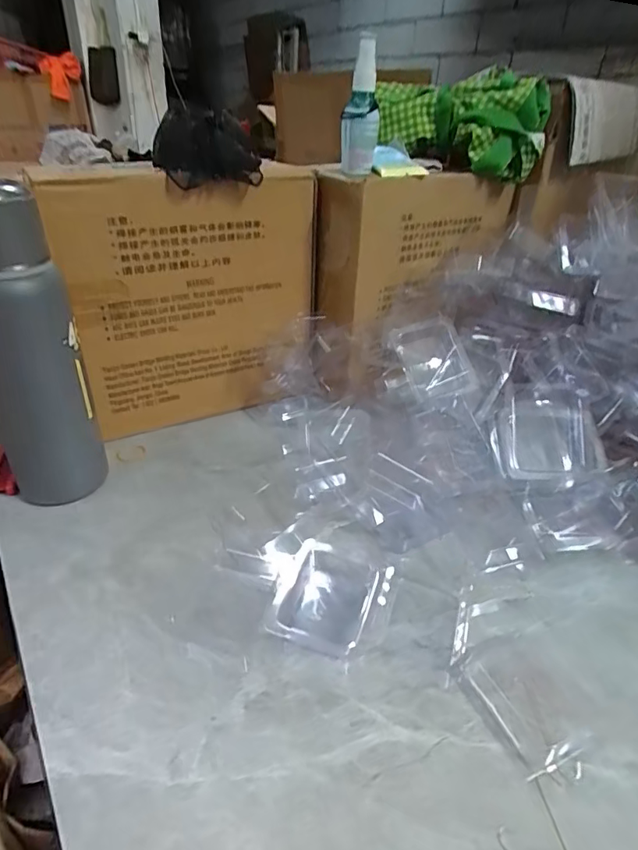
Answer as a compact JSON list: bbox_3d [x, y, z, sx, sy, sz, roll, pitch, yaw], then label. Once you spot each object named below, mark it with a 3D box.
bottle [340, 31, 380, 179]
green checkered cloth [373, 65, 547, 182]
[{"bbox_3d":[0.043,-0.324,0.500,0.036,0.119,0.034,3,33,-2],"label":"bottle"},{"bbox_3d":[0.170,-0.371,0.600,0.204,0.098,0.091,13,34,14],"label":"green checkered cloth"}]

